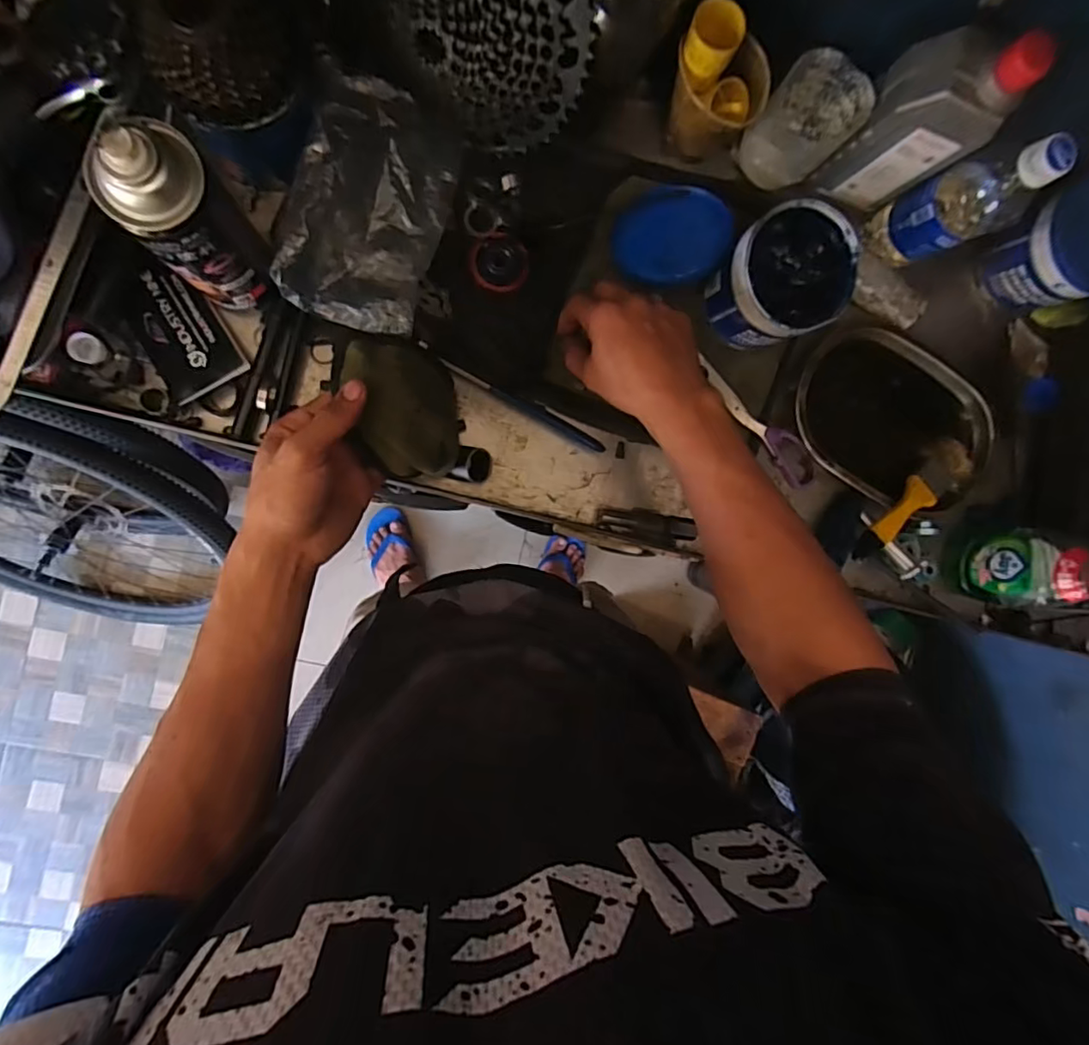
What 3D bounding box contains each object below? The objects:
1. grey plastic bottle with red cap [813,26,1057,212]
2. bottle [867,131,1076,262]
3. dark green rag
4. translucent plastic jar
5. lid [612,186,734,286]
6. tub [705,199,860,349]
[{"bbox_3d":[0.299,-0.318,0.456,0.080,0.159,0.048,20,90,-9],"label":"grey plastic bottle with red cap"},{"bbox_3d":[0.354,-0.269,0.483,0.052,0.155,0.058,-18,96,-7],"label":"bottle"},{"bbox_3d":[-0.106,-0.085,0.427,0.073,0.060,0.101,-8,94,-8],"label":"dark green rag"},{"bbox_3d":[0.218,-0.336,0.489,0.069,0.087,0.065,-1,93,-9],"label":"translucent plastic jar"},{"bbox_3d":[0.113,-0.257,0.508,0.097,0.012,0.088,22,94,6],"label":"lid"},{"bbox_3d":[0.203,-0.209,0.499,0.102,0.076,0.097,-26,97,-6],"label":"tub"}]

